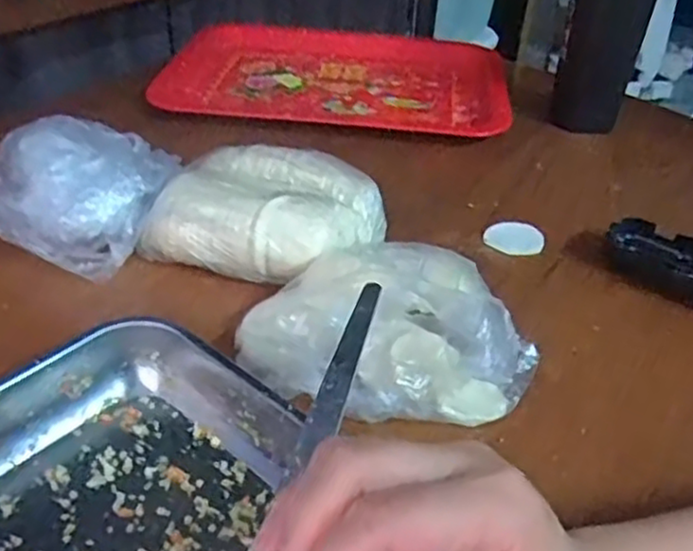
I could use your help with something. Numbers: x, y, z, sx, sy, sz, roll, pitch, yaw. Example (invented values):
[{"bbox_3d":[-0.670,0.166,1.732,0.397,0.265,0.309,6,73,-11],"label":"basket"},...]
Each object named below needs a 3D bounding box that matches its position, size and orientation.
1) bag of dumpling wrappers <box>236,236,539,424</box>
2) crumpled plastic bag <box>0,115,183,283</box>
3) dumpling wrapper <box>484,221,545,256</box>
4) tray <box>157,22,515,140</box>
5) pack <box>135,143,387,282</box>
[{"bbox_3d":[0.028,0.026,0.440,0.183,0.063,0.129,6,37,2],"label":"bag of dumpling wrappers"},{"bbox_3d":[-0.194,-0.066,0.530,0.127,0.076,0.116,-1,37,-7],"label":"crumpled plastic bag"},{"bbox_3d":[0.135,-0.032,0.572,0.045,0.005,0.045,11,37,9],"label":"dumpling wrapper"},{"bbox_3d":[-0.007,-0.233,0.816,0.375,0.031,0.273,9,37,8],"label":"tray"},{"bbox_3d":[-0.057,-0.043,0.529,0.160,0.063,0.110,16,38,15],"label":"pack"}]

